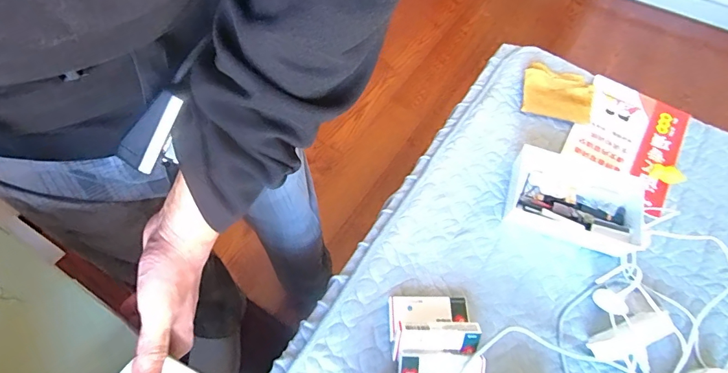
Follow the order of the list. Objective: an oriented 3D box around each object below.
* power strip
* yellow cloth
[{"bbox_3d":[0.417,0.233,0.658,0.132,0.026,0.048,-24,61,1],"label":"power strip"},{"bbox_3d":[0.425,-0.207,0.929,0.145,0.028,0.140,12,58,6],"label":"yellow cloth"}]

